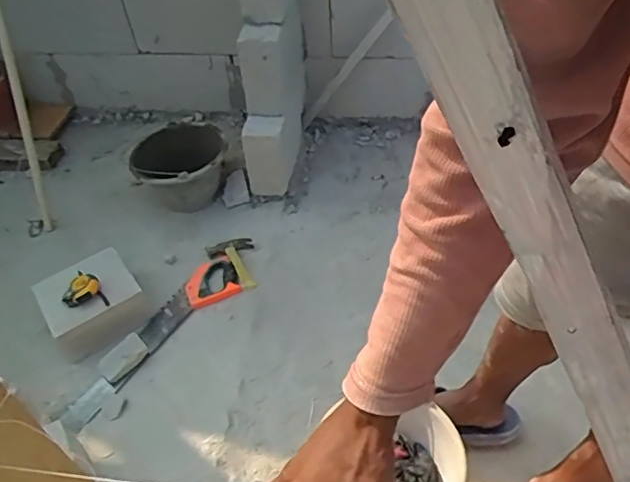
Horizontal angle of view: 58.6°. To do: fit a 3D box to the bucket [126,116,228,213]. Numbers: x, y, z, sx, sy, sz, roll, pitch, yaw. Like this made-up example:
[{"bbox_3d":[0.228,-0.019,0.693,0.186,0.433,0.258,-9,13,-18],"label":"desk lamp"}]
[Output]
[{"bbox_3d":[-0.349,-0.194,1.533,0.215,0.196,0.211,-3,46,3],"label":"bucket"}]

